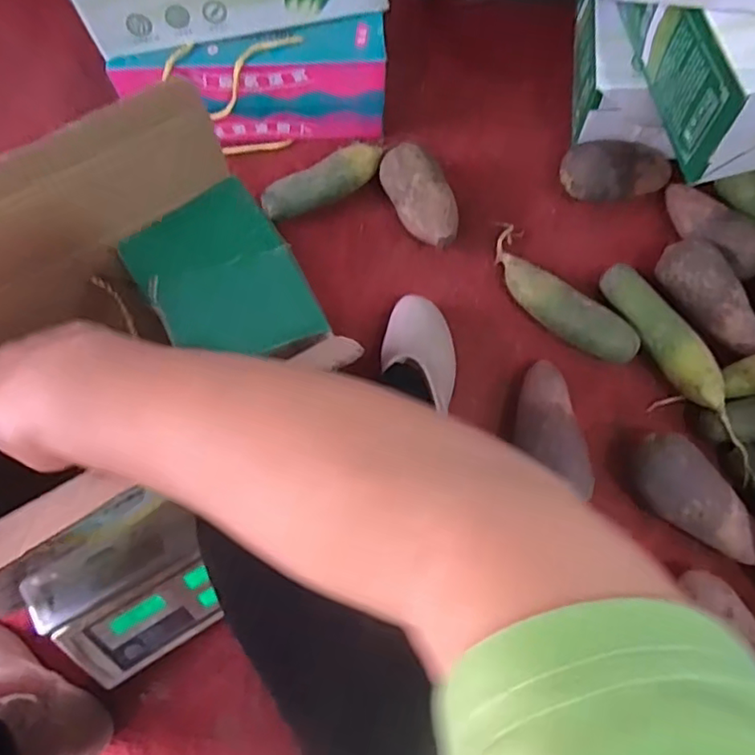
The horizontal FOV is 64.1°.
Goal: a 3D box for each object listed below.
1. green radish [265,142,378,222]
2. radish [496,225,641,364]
[{"bbox_3d":[-0.071,-0.256,0.793,0.170,0.054,0.055,-25,76,-7],"label":"green radish"},{"bbox_3d":[0.224,-0.100,0.760,0.076,0.052,0.232,-42,79,-11],"label":"radish"}]

